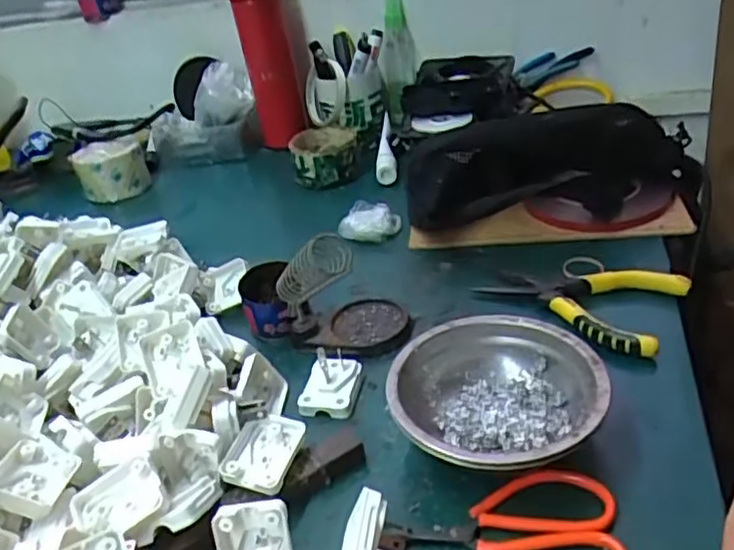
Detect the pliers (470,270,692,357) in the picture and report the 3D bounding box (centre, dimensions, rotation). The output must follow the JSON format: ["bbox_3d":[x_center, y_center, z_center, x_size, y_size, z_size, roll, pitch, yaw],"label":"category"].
[{"bbox_3d":[0.168,0.013,0.510,0.146,0.030,0.085,20,43,38],"label":"pliers"}]

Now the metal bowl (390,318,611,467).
[{"bbox_3d":[0.079,0.078,0.403,0.125,0.043,0.124,-7,32,4],"label":"metal bowl"}]

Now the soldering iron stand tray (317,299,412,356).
[{"bbox_3d":[0.001,0.042,0.526,0.067,0.011,0.068,0,34,15],"label":"soldering iron stand tray"}]

